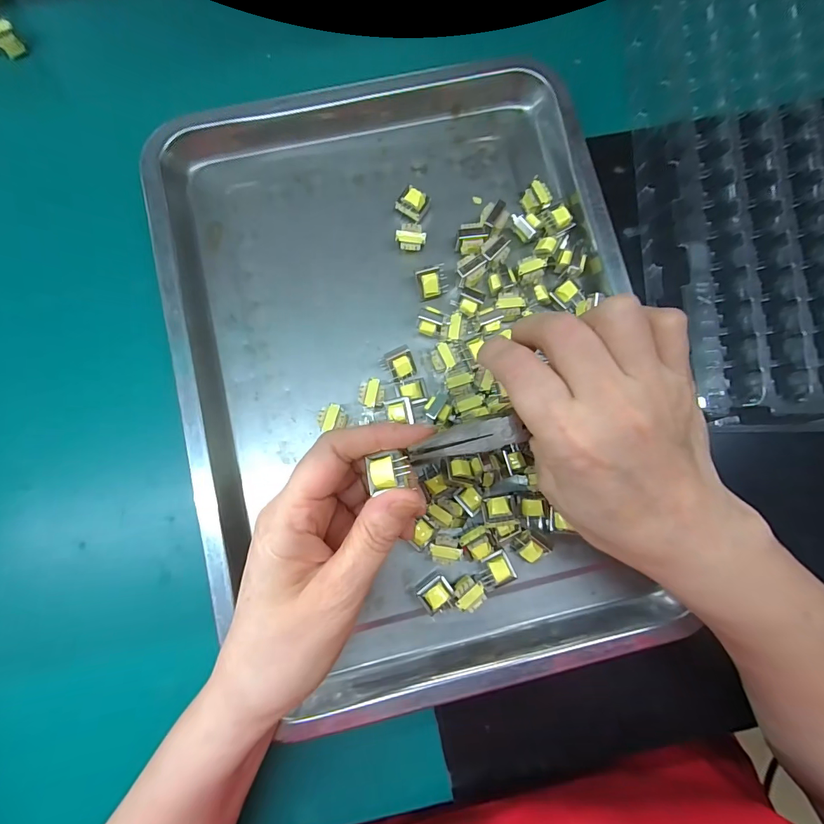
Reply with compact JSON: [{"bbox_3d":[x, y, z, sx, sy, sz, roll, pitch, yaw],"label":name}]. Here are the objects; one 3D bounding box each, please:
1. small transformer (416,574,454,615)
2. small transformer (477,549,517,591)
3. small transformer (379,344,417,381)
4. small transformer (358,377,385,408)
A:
[{"bbox_3d":[0.015,0.110,0.248,0.019,0.015,0.017,-33,84,-5],"label":"small transformer"},{"bbox_3d":[0.051,0.097,0.253,0.020,0.019,0.019,-24,84,-4],"label":"small transformer"},{"bbox_3d":[-0.009,-0.030,0.266,0.020,0.018,0.019,-24,84,-4],"label":"small transformer"},{"bbox_3d":[-0.026,-0.011,0.264,0.015,0.015,0.018,4,82,0],"label":"small transformer"}]

